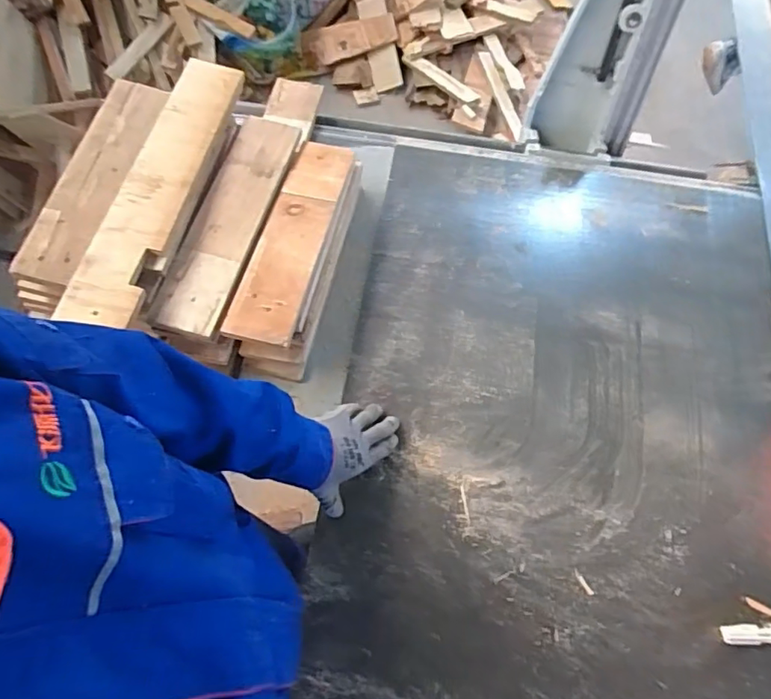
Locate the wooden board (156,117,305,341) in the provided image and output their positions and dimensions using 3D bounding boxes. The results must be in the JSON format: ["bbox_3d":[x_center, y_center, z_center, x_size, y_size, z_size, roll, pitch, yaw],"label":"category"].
[{"bbox_3d":[-0.218,-0.186,0.782,0.083,0.032,0.367,15,65,4],"label":"wooden board"}]

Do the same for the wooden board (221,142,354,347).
[{"bbox_3d":[-0.132,-0.166,0.786,0.093,0.019,0.346,12,66,4],"label":"wooden board"}]

